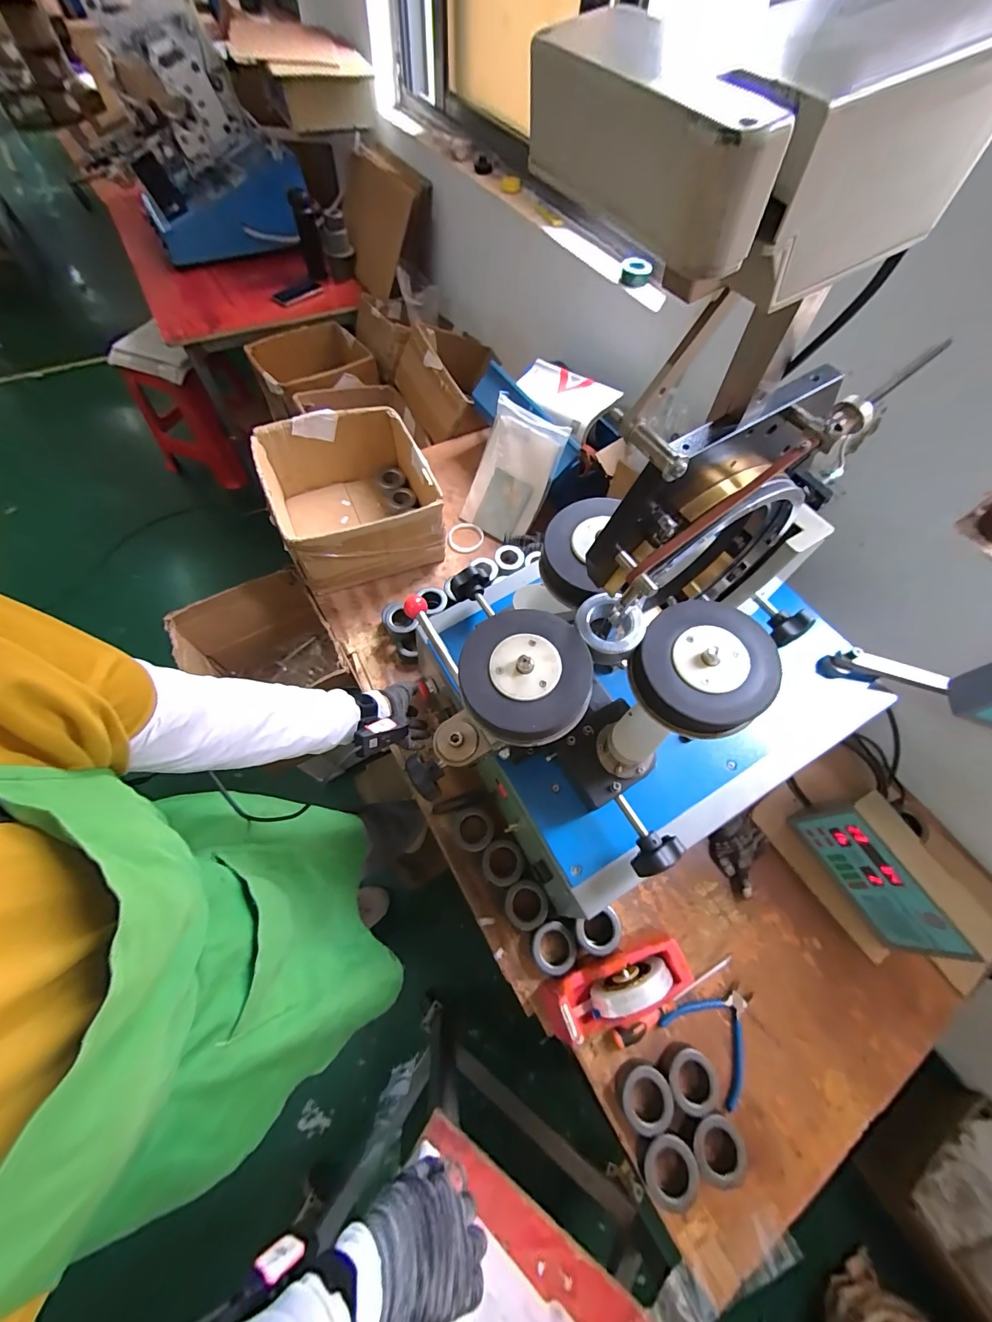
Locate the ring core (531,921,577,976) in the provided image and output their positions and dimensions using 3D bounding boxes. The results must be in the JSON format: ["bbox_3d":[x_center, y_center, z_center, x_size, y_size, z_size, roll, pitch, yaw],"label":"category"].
[{"bbox_3d":[0.088,0.446,0.659,0.065,0.039,0.068,1,63,-3],"label":"ring core"}]

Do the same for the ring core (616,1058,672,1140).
[{"bbox_3d":[0.204,0.604,0.584,0.069,0.036,0.072,1,63,-3],"label":"ring core"}]

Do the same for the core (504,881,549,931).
[{"bbox_3d":[0.049,0.398,0.687,0.070,0.045,0.068,1,63,-3],"label":"core"}]

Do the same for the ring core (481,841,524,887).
[{"bbox_3d":[0.011,0.342,0.714,0.067,0.037,0.067,1,63,-3],"label":"ring core"}]

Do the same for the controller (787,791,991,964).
[{"bbox_3d":[0.609,0.333,0.668,0.074,0.144,0.226,-27,68,-16],"label":"controller"}]

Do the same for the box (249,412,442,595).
[{"bbox_3d":[-0.323,-0.363,0.946,0.328,0.177,0.338,-20,66,-13],"label":"box"}]

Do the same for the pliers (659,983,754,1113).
[{"bbox_3d":[0.339,0.551,0.639,0.141,0.021,0.132,-37,71,-19],"label":"pliers"}]

